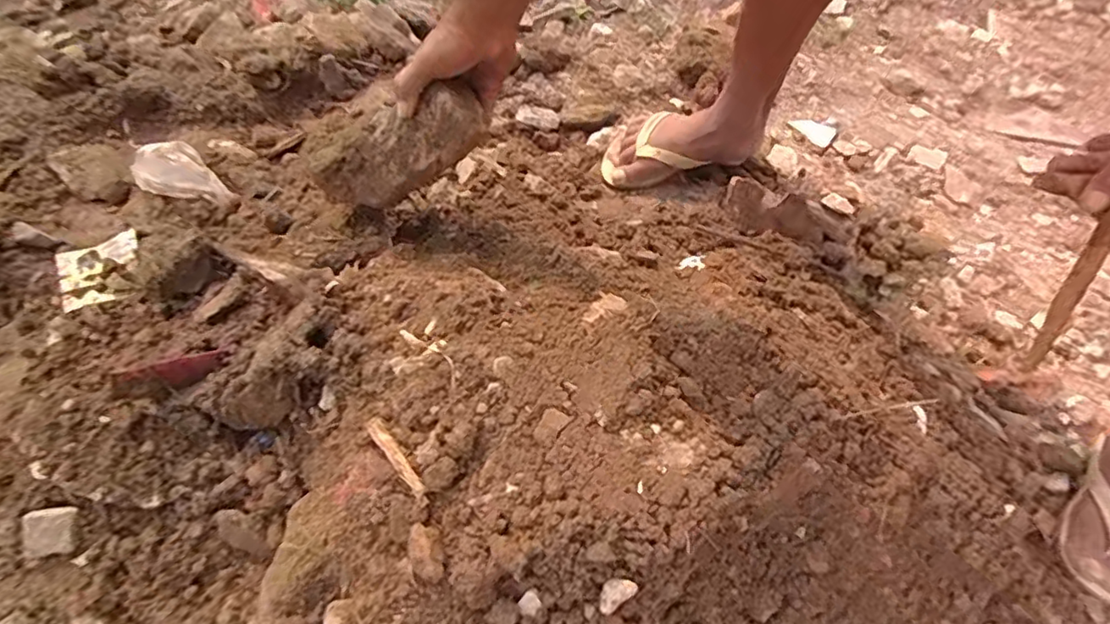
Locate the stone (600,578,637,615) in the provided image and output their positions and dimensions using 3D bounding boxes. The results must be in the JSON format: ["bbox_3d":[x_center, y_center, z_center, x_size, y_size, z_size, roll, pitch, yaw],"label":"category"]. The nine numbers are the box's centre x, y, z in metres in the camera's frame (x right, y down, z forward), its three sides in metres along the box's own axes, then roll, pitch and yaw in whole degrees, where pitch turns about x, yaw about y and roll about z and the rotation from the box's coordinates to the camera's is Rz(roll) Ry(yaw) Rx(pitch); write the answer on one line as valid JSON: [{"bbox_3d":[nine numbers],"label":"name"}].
[{"bbox_3d":[0.043,0.202,0.428,0.029,0.016,0.017,-35,71,-16],"label":"stone"}]

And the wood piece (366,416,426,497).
[{"bbox_3d":[-0.126,0.112,0.467,0.012,0.013,0.077,-39,72,-17],"label":"wood piece"}]

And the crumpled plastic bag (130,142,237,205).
[{"bbox_3d":[-0.487,-0.172,0.766,0.126,0.028,0.077,39,70,15],"label":"crumpled plastic bag"}]

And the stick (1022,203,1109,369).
[{"bbox_3d":[0.427,-0.084,0.445,0.016,0.017,0.293,31,88,12],"label":"stick"}]

